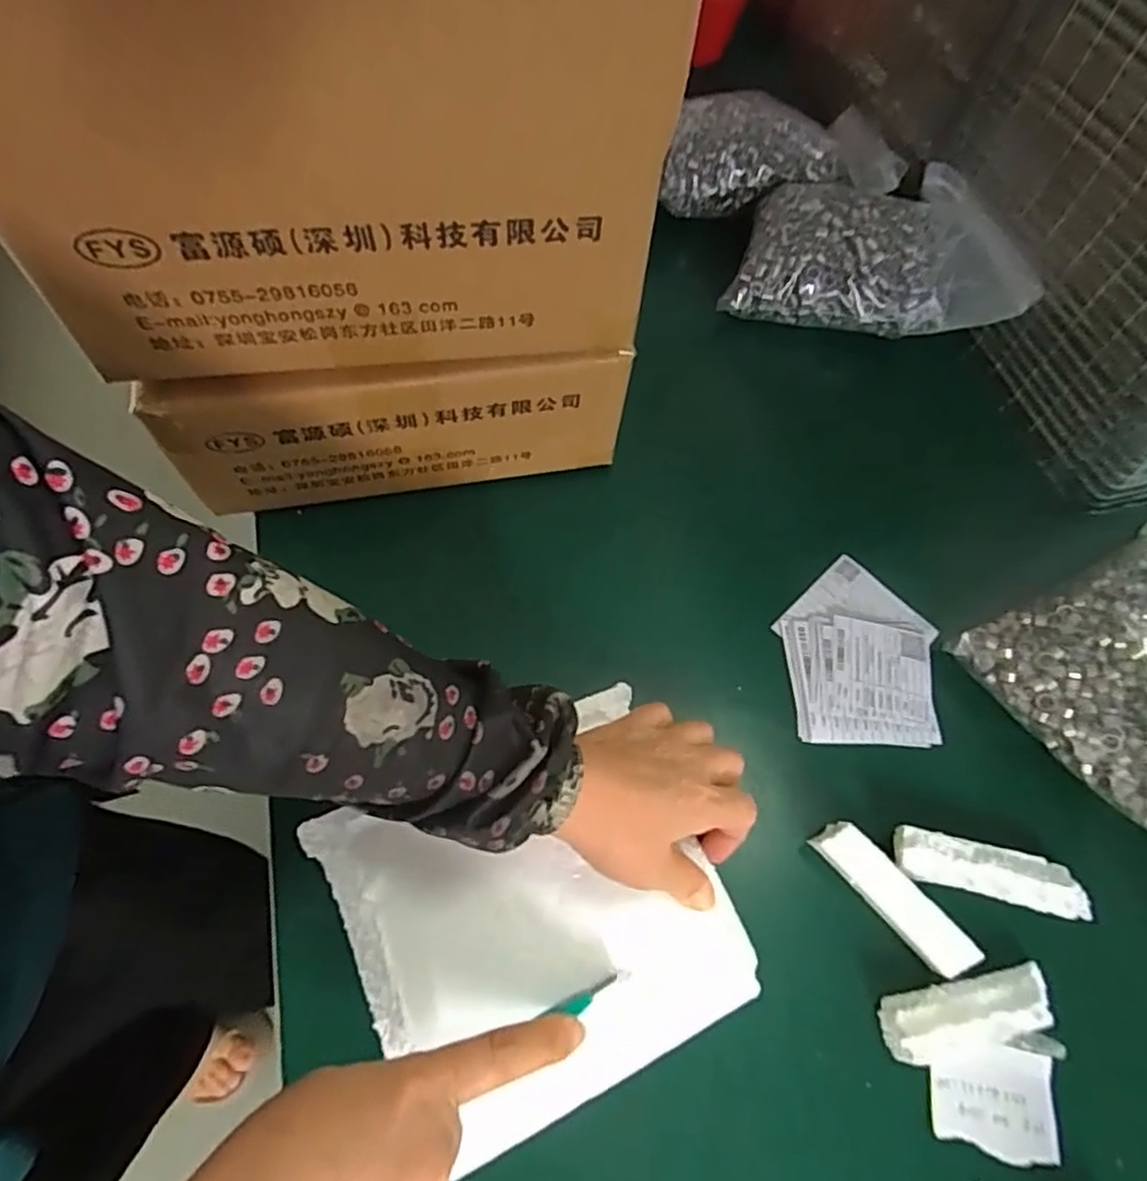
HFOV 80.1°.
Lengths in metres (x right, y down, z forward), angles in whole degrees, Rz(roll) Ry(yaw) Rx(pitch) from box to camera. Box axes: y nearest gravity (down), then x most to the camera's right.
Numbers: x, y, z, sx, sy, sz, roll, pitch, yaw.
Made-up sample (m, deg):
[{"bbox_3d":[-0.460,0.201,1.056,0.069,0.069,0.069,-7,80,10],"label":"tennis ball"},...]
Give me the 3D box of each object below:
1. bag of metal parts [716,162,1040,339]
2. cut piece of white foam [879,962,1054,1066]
[{"bbox_3d":[0.234,-0.264,0.529,0.198,0.065,0.135,16,65,2],"label":"bag of metal parts"},{"bbox_3d":[0.194,0.209,0.336,0.085,0.024,0.028,-8,66,-9],"label":"cut piece of white foam"}]

